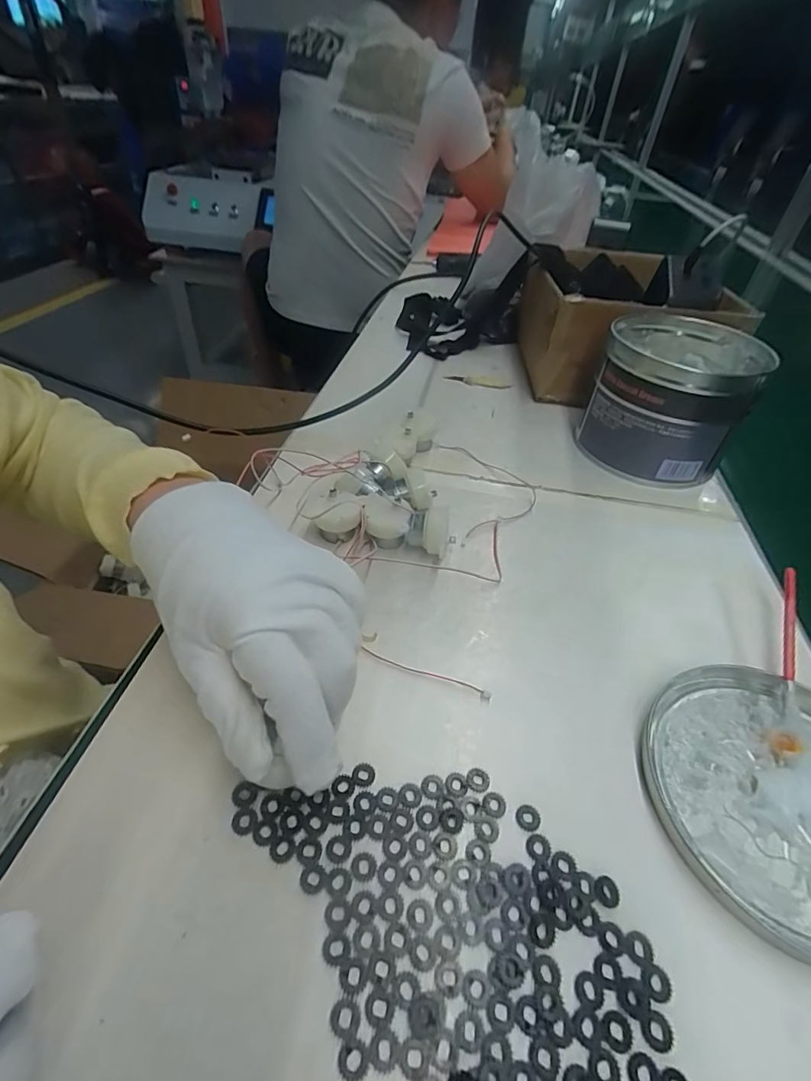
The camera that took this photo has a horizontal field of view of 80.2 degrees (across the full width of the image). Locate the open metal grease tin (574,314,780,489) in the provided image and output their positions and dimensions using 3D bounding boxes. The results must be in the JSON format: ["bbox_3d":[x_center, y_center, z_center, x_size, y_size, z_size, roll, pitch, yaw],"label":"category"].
[{"bbox_3d":[0.231,-0.125,0.429,0.122,0.101,0.129,28,47,20],"label":"open metal grease tin"}]

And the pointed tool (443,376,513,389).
[{"bbox_3d":[0.080,-0.178,0.537,0.075,0.008,0.014,14,44,7],"label":"pointed tool"}]

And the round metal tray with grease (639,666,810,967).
[{"bbox_3d":[0.183,0.120,0.227,0.127,0.014,0.126,4,43,-4],"label":"round metal tray with grease"}]

